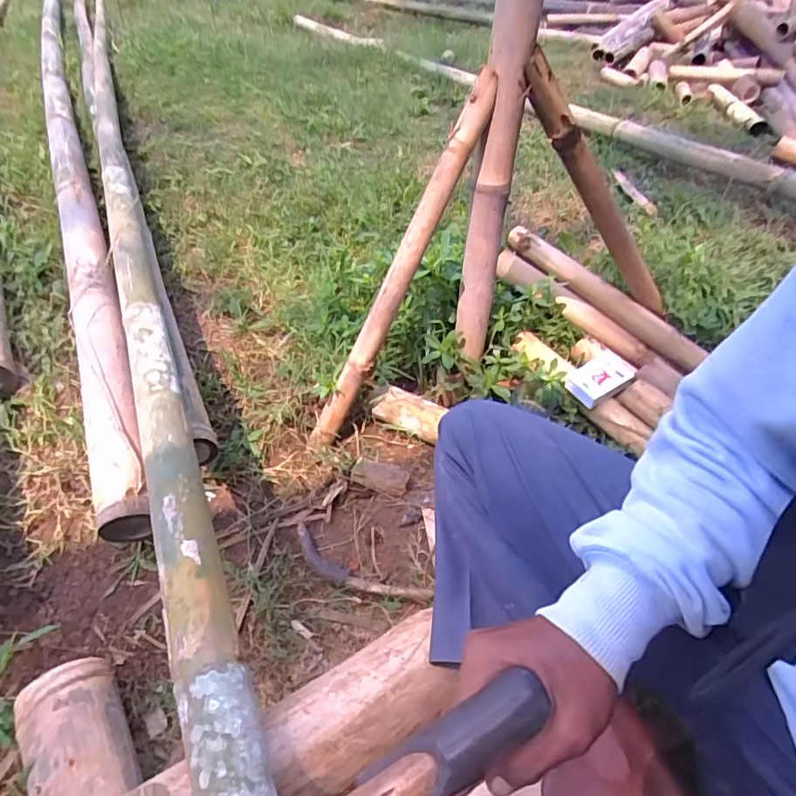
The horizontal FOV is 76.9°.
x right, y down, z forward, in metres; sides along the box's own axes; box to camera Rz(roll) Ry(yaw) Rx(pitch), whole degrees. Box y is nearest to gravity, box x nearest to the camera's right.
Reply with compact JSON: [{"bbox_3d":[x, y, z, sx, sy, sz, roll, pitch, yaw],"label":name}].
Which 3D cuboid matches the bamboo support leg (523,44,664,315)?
[{"bbox_3d":[0.333,-0.299,0.798,0.047,0.544,0.048,-42,44,15],"label":"bamboo support leg"}]

